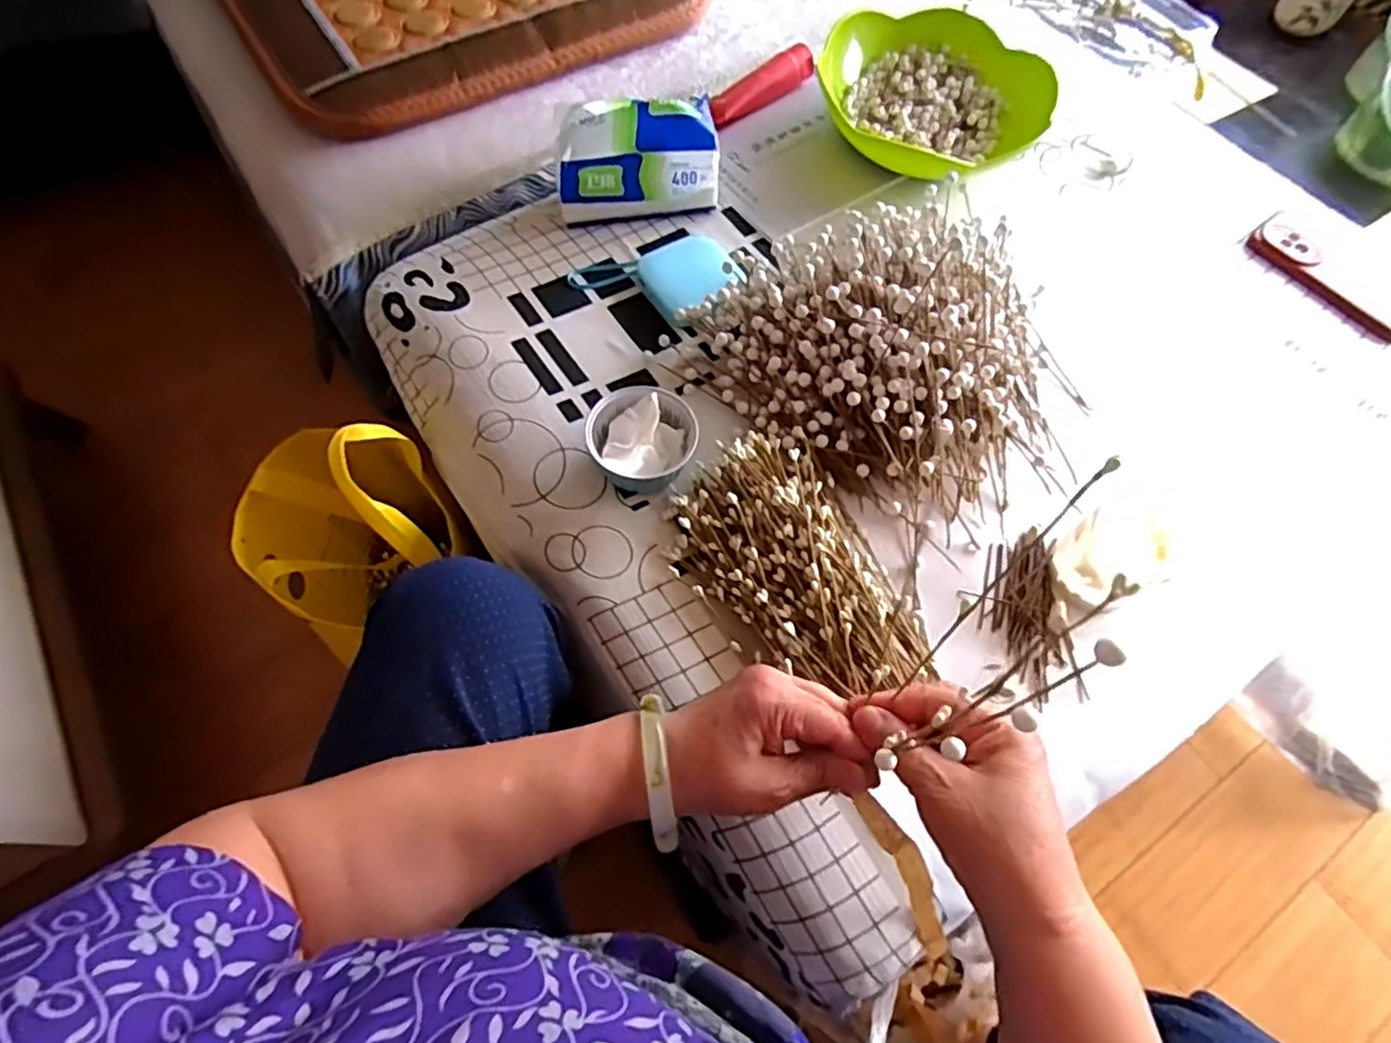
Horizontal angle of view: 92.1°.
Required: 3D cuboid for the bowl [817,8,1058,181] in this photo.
[{"bbox_3d":[0.250,-0.450,0.695,0.222,0.072,0.205,1,63,-3],"label":"bowl"}]

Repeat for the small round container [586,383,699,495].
[{"bbox_3d":[-0.041,-0.065,0.512,0.076,0.035,0.072,1,63,-3],"label":"small round container"}]

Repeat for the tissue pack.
[{"bbox_3d":[-0.052,-0.334,0.615,0.142,0.080,0.073,-5,64,-6],"label":"tissue pack"}]

